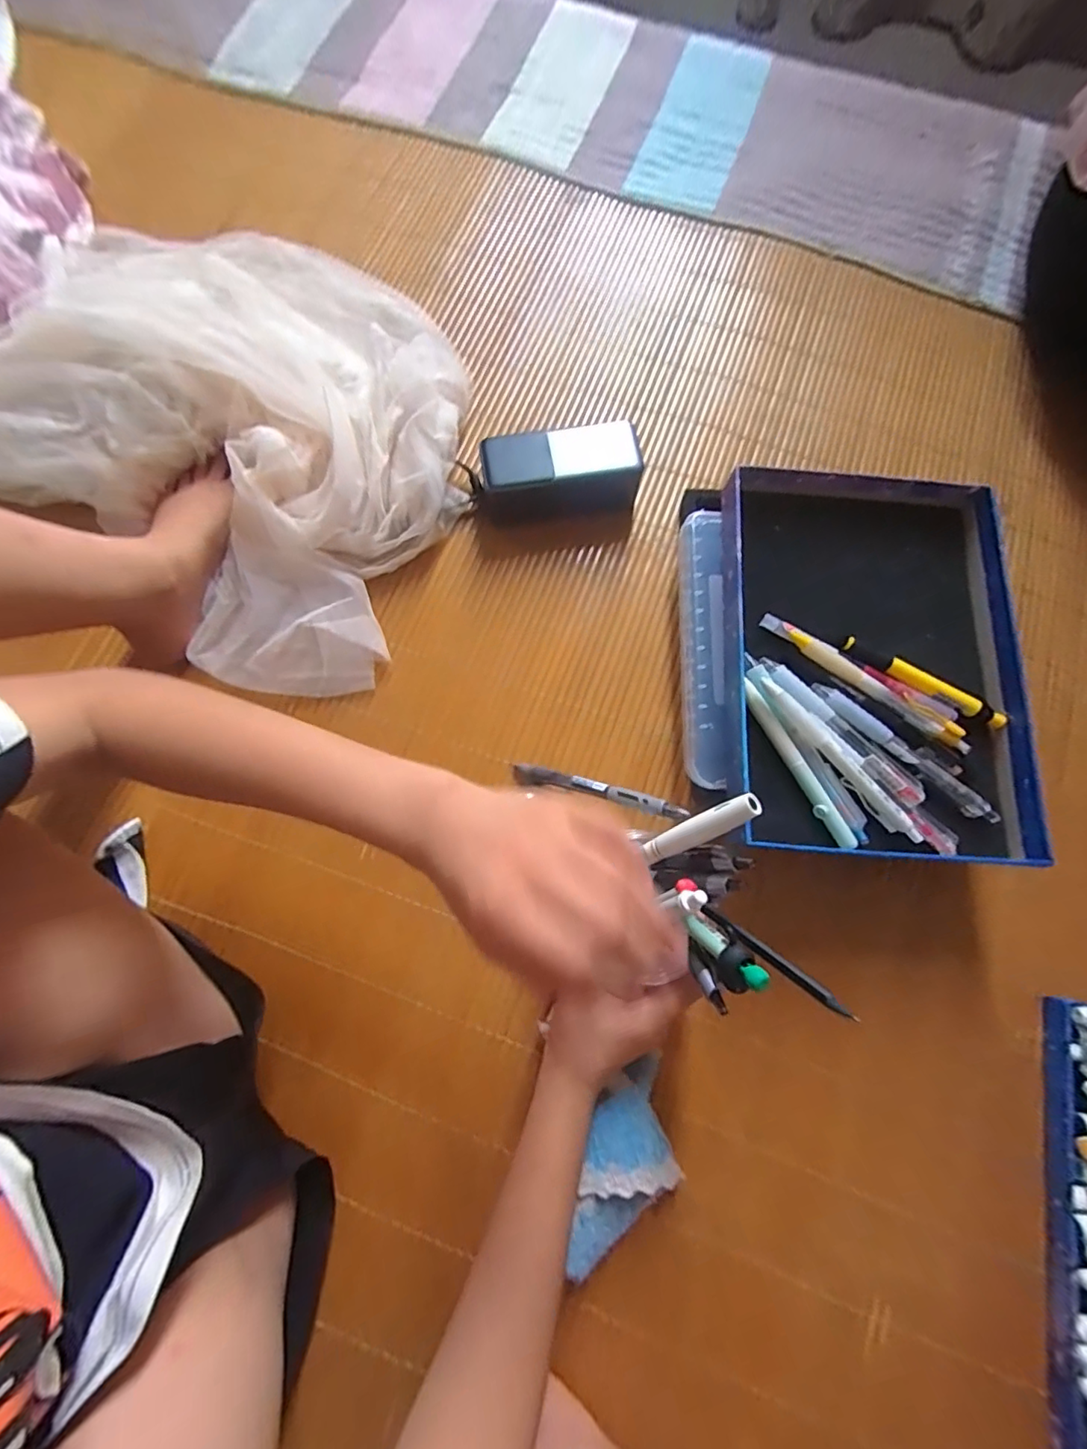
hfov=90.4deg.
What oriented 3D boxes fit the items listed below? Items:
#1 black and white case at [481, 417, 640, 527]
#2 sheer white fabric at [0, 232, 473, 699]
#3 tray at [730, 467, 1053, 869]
[{"bbox_3d":[0.011,-0.205,0.449,0.131,0.055,0.054,-7,75,-2],"label":"black and white case"},{"bbox_3d":[-0.284,-0.262,0.444,0.444,0.089,0.361,23,76,6],"label":"sheer white fabric"},{"bbox_3d":[0.222,-0.045,0.366,0.188,0.034,0.262,3,75,1],"label":"tray"}]

